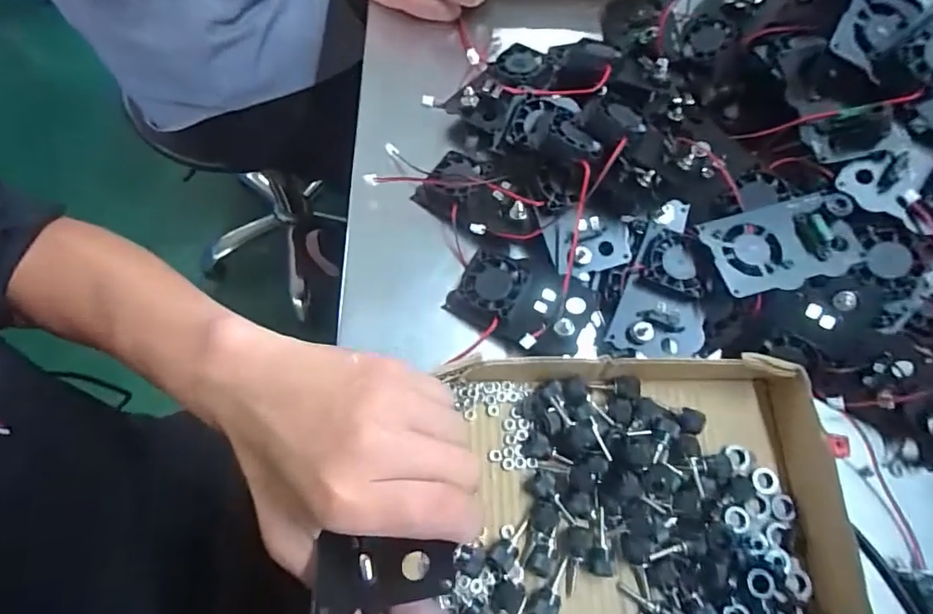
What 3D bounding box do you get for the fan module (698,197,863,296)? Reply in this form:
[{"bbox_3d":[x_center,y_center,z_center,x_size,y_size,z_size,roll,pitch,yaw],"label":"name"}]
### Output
[{"bbox_3d":[0.198,-0.042,0.313,0.086,0.021,0.055,-17,69,-3],"label":"fan module"}]

